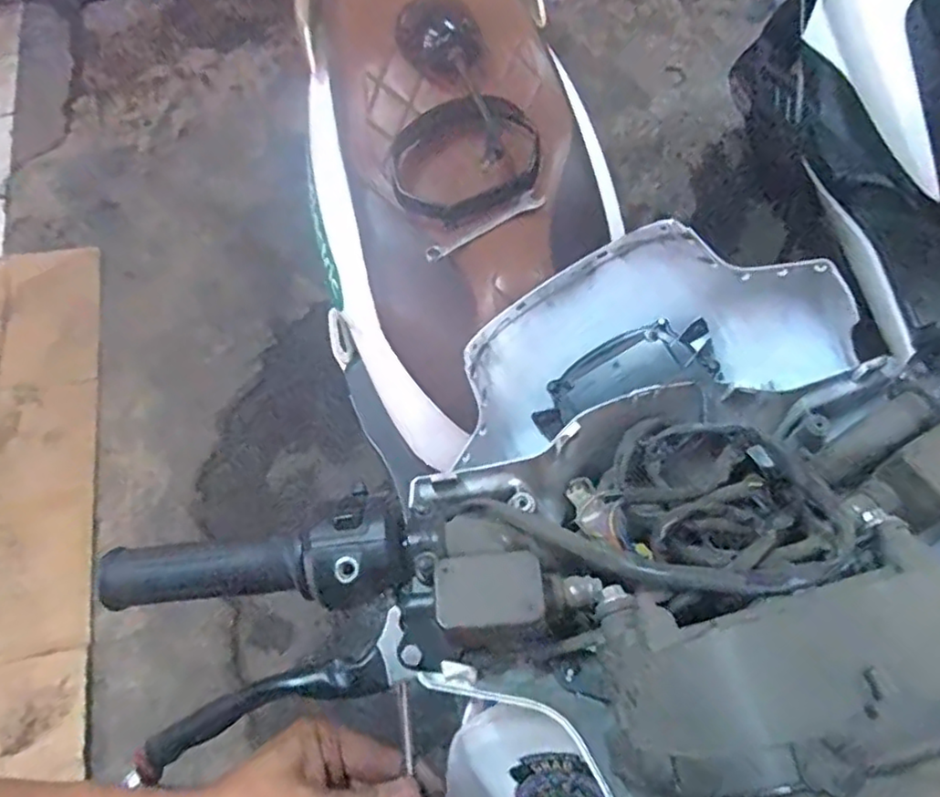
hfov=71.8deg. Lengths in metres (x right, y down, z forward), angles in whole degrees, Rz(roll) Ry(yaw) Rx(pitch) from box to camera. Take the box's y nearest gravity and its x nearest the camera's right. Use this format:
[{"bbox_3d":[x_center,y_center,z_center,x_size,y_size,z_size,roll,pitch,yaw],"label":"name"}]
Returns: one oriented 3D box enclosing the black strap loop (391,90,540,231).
[{"bbox_3d":[-0.007,-0.296,0.800,0.182,0.053,0.167,-1,63,1],"label":"black strap loop"}]

